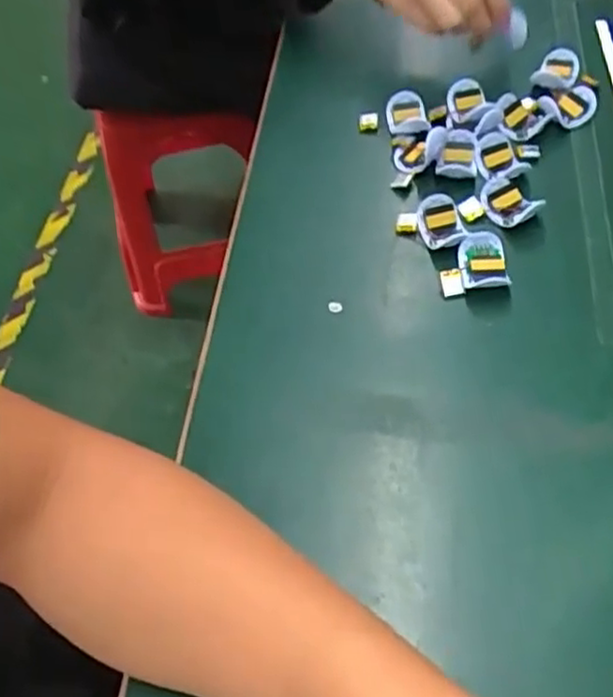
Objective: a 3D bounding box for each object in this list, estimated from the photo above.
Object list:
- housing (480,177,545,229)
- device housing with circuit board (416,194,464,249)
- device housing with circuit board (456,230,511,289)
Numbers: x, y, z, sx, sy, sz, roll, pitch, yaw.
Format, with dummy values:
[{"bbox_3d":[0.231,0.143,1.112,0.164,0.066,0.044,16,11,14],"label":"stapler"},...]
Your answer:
[{"bbox_3d":[0.143,-0.106,0.508,0.034,0.010,0.041,-31,59,-15],"label":"housing"},{"bbox_3d":[0.094,-0.089,0.500,0.027,0.014,0.044,-13,56,-4],"label":"device housing with circuit board"},{"bbox_3d":[0.118,-0.059,0.477,0.030,0.016,0.042,-1,56,4],"label":"device housing with circuit board"}]

